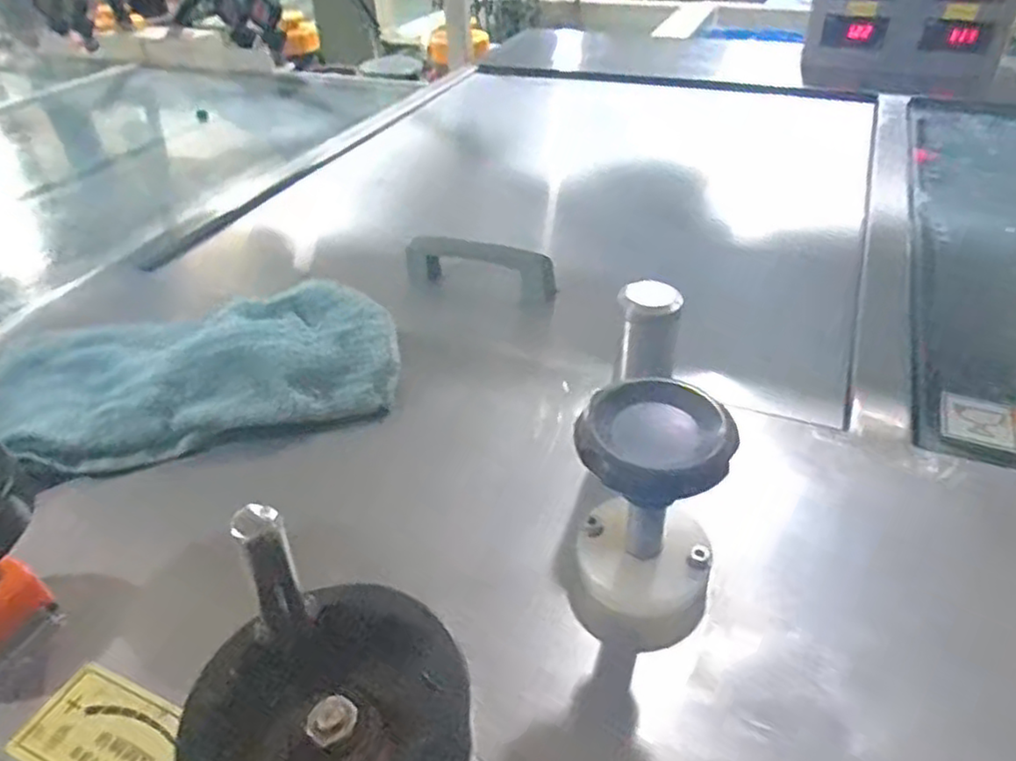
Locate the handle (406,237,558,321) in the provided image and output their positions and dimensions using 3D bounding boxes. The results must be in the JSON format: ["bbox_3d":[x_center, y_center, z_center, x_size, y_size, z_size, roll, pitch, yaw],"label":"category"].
[{"bbox_3d":[-0.025,-0.104,0.656,0.151,0.046,0.032,16,41,21],"label":"handle"}]

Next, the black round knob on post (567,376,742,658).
[{"bbox_3d":[0.071,0.067,0.354,0.076,0.109,0.091,11,40,16],"label":"black round knob on post"}]

